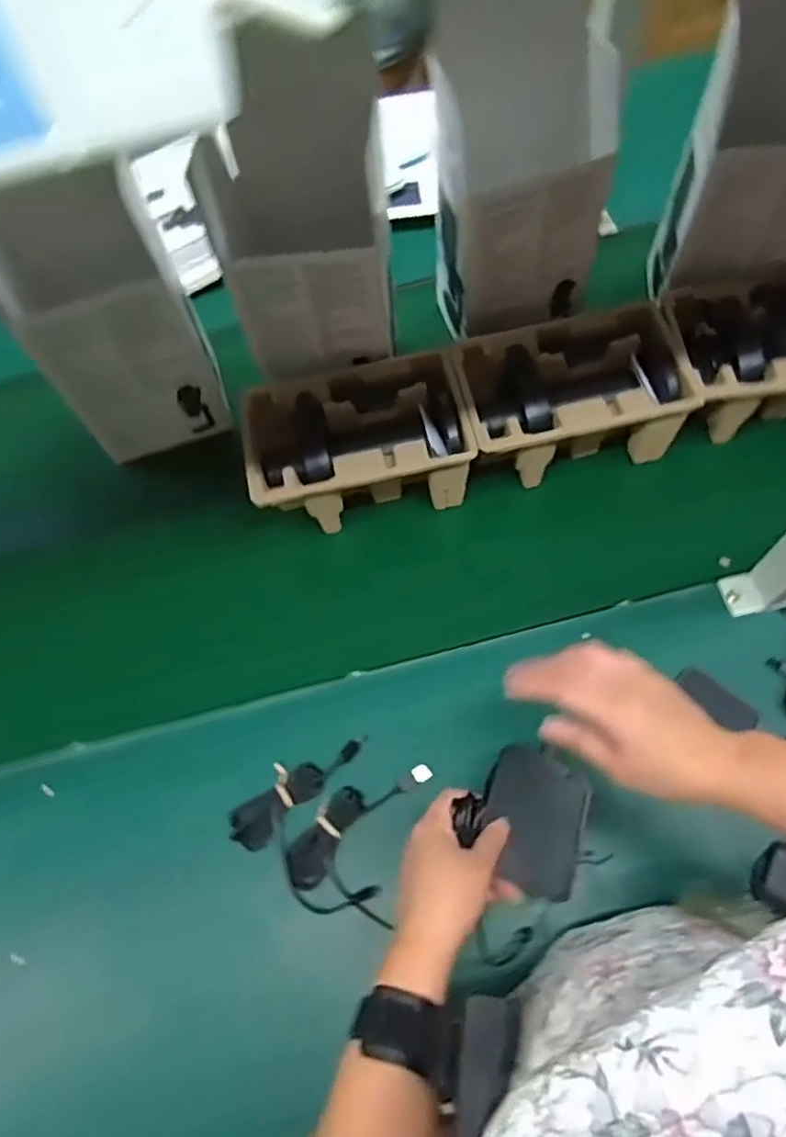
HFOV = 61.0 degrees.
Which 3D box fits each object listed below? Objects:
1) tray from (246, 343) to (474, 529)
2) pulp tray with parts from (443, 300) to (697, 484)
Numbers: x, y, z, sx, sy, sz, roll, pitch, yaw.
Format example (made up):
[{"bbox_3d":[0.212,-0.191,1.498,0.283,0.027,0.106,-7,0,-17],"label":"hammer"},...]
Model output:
[{"bbox_3d":[-0.036,-0.130,0.712,0.224,0.093,0.137,-14,66,-3],"label":"tray"},{"bbox_3d":[0.184,-0.182,0.715,0.221,0.104,0.156,-13,66,-3],"label":"pulp tray with parts"}]

